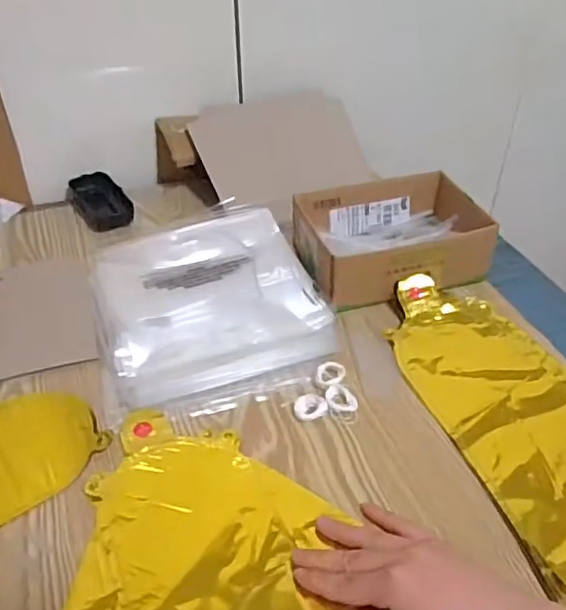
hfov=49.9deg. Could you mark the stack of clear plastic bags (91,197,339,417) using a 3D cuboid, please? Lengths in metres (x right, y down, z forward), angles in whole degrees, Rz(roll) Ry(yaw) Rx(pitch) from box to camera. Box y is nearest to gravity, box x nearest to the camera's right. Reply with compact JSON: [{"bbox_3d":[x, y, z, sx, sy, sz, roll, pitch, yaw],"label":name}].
[{"bbox_3d":[-0.079,-0.012,0.628,0.213,0.023,0.286,-13,42,-16],"label":"stack of clear plastic bags"}]

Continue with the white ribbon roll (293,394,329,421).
[{"bbox_3d":[0.023,0.086,0.513,0.027,0.007,0.023,-12,41,-14],"label":"white ribbon roll"}]

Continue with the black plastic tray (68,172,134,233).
[{"bbox_3d":[-0.224,-0.129,0.750,0.059,0.021,0.101,-21,44,-24],"label":"black plastic tray"}]

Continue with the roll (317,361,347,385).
[{"bbox_3d":[0.043,0.060,0.539,0.025,0.007,0.023,0,40,0],"label":"roll"}]

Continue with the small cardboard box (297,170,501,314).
[{"bbox_3d":[0.112,-0.073,0.648,0.188,0.058,0.145,-15,42,-17],"label":"small cardboard box"}]

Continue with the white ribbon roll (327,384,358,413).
[{"bbox_3d":[0.050,0.080,0.519,0.026,0.009,0.026,0,40,0],"label":"white ribbon roll"}]

